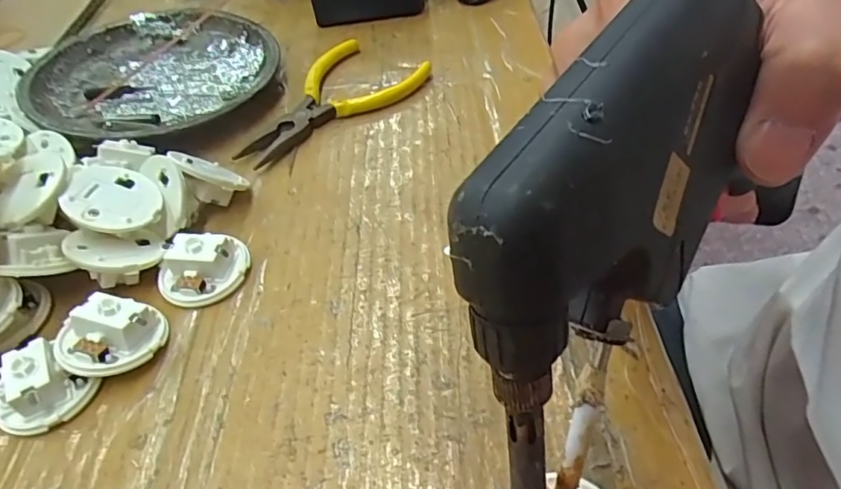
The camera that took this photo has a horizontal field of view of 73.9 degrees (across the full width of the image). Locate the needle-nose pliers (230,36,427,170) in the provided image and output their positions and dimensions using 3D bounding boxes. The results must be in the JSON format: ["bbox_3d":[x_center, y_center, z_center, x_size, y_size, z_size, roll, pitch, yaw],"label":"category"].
[{"bbox_3d":[-0.051,-0.082,0.320,0.064,0.010,0.119,24,52,24],"label":"needle-nose pliers"}]

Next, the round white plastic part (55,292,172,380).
[{"bbox_3d":[-0.118,0.035,0.213,0.036,0.020,0.030,-36,54,-27],"label":"round white plastic part"}]

